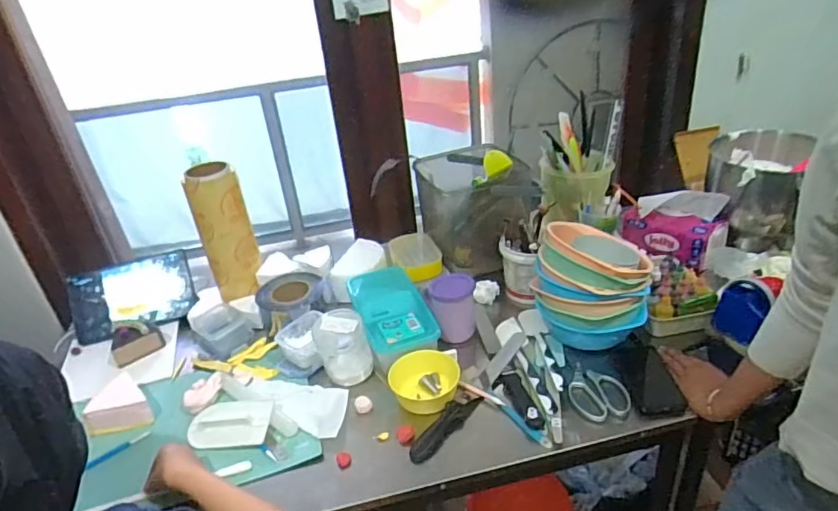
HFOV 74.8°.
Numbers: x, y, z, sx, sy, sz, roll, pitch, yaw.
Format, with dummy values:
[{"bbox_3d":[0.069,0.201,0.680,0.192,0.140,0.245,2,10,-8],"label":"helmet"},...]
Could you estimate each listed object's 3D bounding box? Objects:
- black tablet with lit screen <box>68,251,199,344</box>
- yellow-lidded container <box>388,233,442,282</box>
[{"bbox_3d":[-0.605,0.086,1.171,0.235,0.142,0.013,-15,-8,-23],"label":"black tablet with lit screen"},{"bbox_3d":[-0.007,-0.001,1.208,0.097,0.050,0.124,-15,31,-15],"label":"yellow-lidded container"}]

